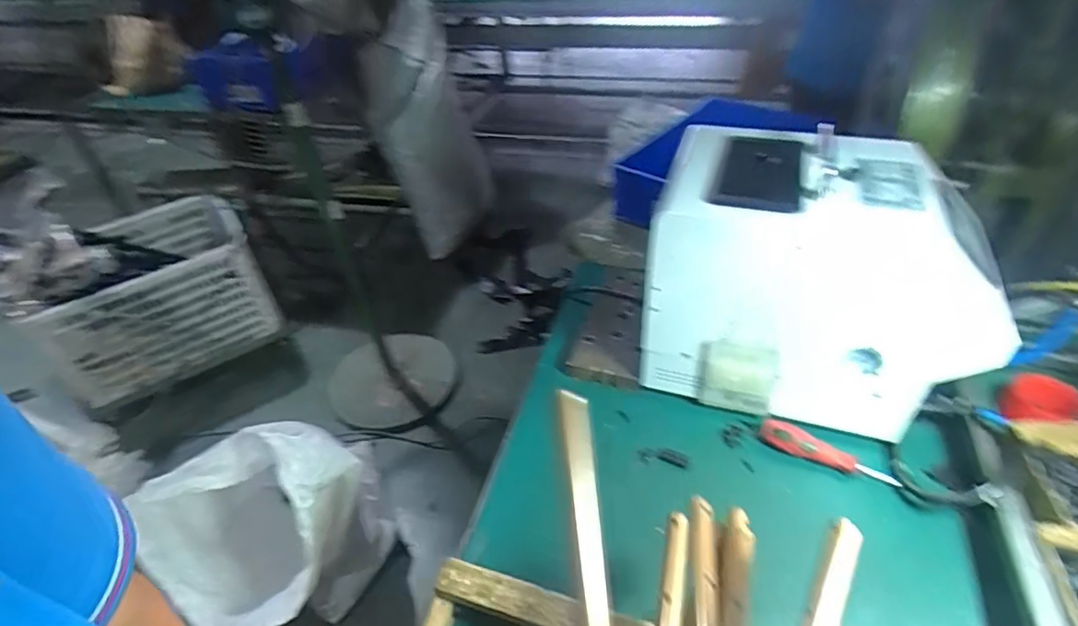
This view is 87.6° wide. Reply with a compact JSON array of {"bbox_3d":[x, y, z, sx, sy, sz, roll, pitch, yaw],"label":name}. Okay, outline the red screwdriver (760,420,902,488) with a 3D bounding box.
[{"bbox_3d":[0.335,0.160,0.649,0.148,0.027,0.028,17,46,23],"label":"red screwdriver"}]

